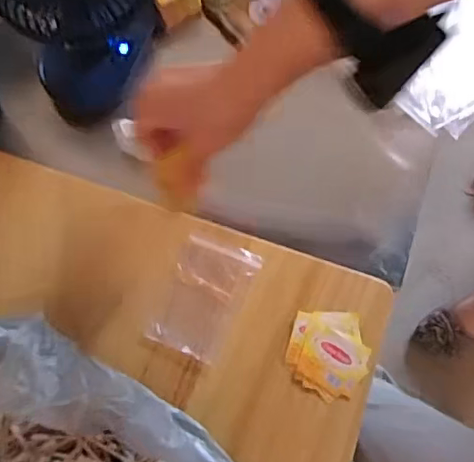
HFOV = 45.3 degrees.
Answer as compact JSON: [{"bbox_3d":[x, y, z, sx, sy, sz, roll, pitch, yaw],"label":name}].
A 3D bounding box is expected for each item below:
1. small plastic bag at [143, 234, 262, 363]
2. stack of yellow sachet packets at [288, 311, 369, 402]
[{"bbox_3d":[-0.028,0.054,0.479,0.062,0.008,0.099,22,74,6],"label":"small plastic bag"},{"bbox_3d":[0.076,0.101,0.471,0.064,0.011,0.071,8,73,2],"label":"stack of yellow sachet packets"}]

